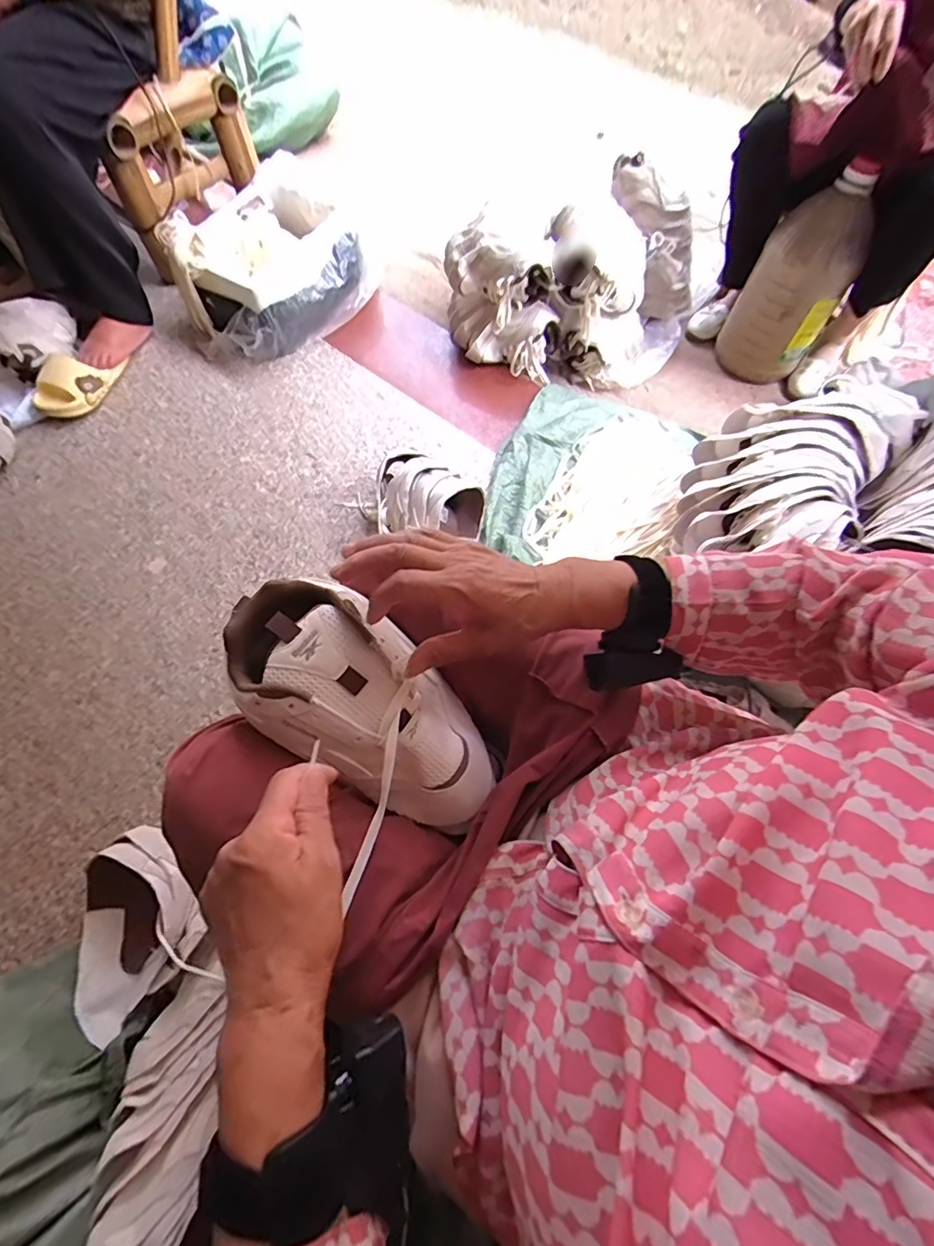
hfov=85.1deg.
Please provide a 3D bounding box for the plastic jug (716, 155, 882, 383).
[{"bbox_3d":[0.774,-0.797,1.150,0.220,0.388,0.218,27,69,12],"label":"plastic jug"}]

